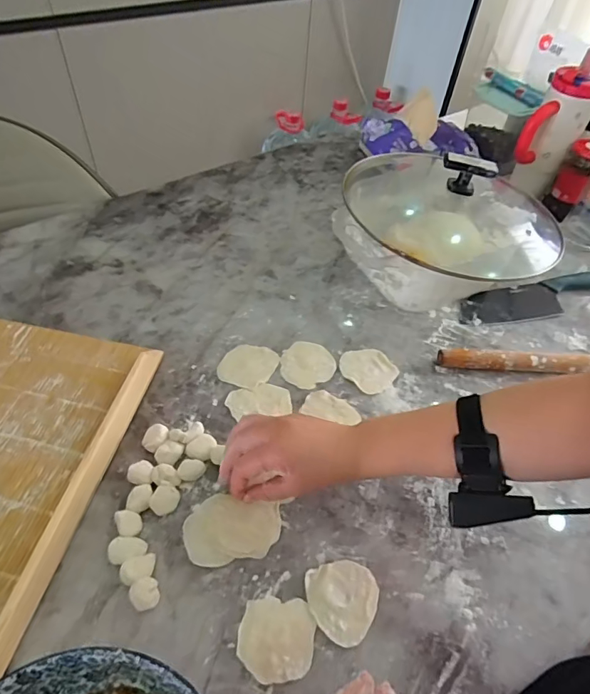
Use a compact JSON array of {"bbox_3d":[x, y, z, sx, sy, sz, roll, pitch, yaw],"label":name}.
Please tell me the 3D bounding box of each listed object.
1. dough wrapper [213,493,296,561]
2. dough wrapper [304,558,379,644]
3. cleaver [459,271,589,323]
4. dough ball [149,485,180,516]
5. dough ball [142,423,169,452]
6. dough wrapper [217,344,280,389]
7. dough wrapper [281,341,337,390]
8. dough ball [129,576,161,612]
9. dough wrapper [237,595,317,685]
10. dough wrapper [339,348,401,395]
[{"bbox_3d":[-0.050,0.181,0.460,0.068,0.010,0.053,7,50,1],"label":"dough wrapper"},{"bbox_3d":[0.047,0.235,0.429,0.065,0.004,0.067,3,50,-3],"label":"dough wrapper"},{"bbox_3d":[0.386,-0.078,0.717,0.291,0.012,0.062,-12,53,-15],"label":"cleaver"},{"bbox_3d":[-0.134,0.158,0.471,0.027,0.012,0.028,3,50,-3],"label":"dough ball"},{"bbox_3d":[-0.157,0.103,0.513,0.026,0.015,0.031,7,50,1],"label":"dough ball"},{"bbox_3d":[-0.060,0.022,0.593,0.066,0.004,0.067,17,51,9],"label":"dough wrapper"},{"bbox_3d":[0.016,0.020,0.602,0.073,0.004,0.070,3,50,-3],"label":"dough wrapper"},{"bbox_3d":[-0.136,0.225,0.415,0.025,0.016,0.025,3,50,-3],"label":"dough ball"},{"bbox_3d":[-0.016,0.258,0.405,0.065,0.004,0.063,7,50,0],"label":"dough wrapper"},{"bbox_3d":[0.097,0.027,0.605,0.065,0.004,0.071,3,50,-3],"label":"dough wrapper"}]

